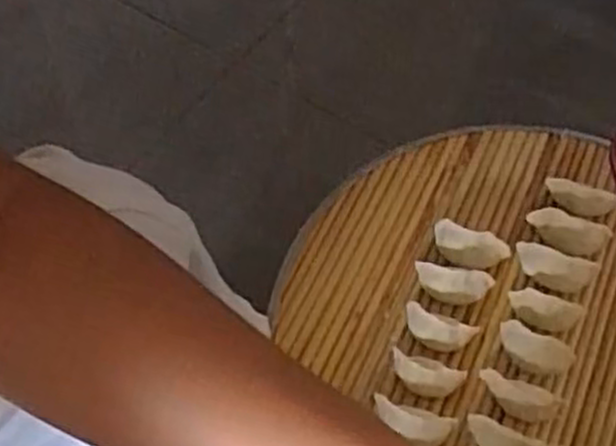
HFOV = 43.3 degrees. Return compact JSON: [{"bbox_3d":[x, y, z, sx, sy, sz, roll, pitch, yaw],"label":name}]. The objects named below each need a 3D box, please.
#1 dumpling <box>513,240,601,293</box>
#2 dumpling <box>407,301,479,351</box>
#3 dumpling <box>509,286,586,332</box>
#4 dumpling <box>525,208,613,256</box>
[{"bbox_3d":[0.191,0.035,0.600,0.062,0.020,0.025,16,60,7],"label":"dumpling"},{"bbox_3d":[0.098,0.079,0.581,0.053,0.029,0.022,20,61,10],"label":"dumpling"},{"bbox_3d":[0.178,0.066,0.584,0.055,0.016,0.025,17,60,8],"label":"dumpling"},{"bbox_3d":[0.202,0.006,0.606,0.061,0.018,0.027,26,62,13],"label":"dumpling"}]

